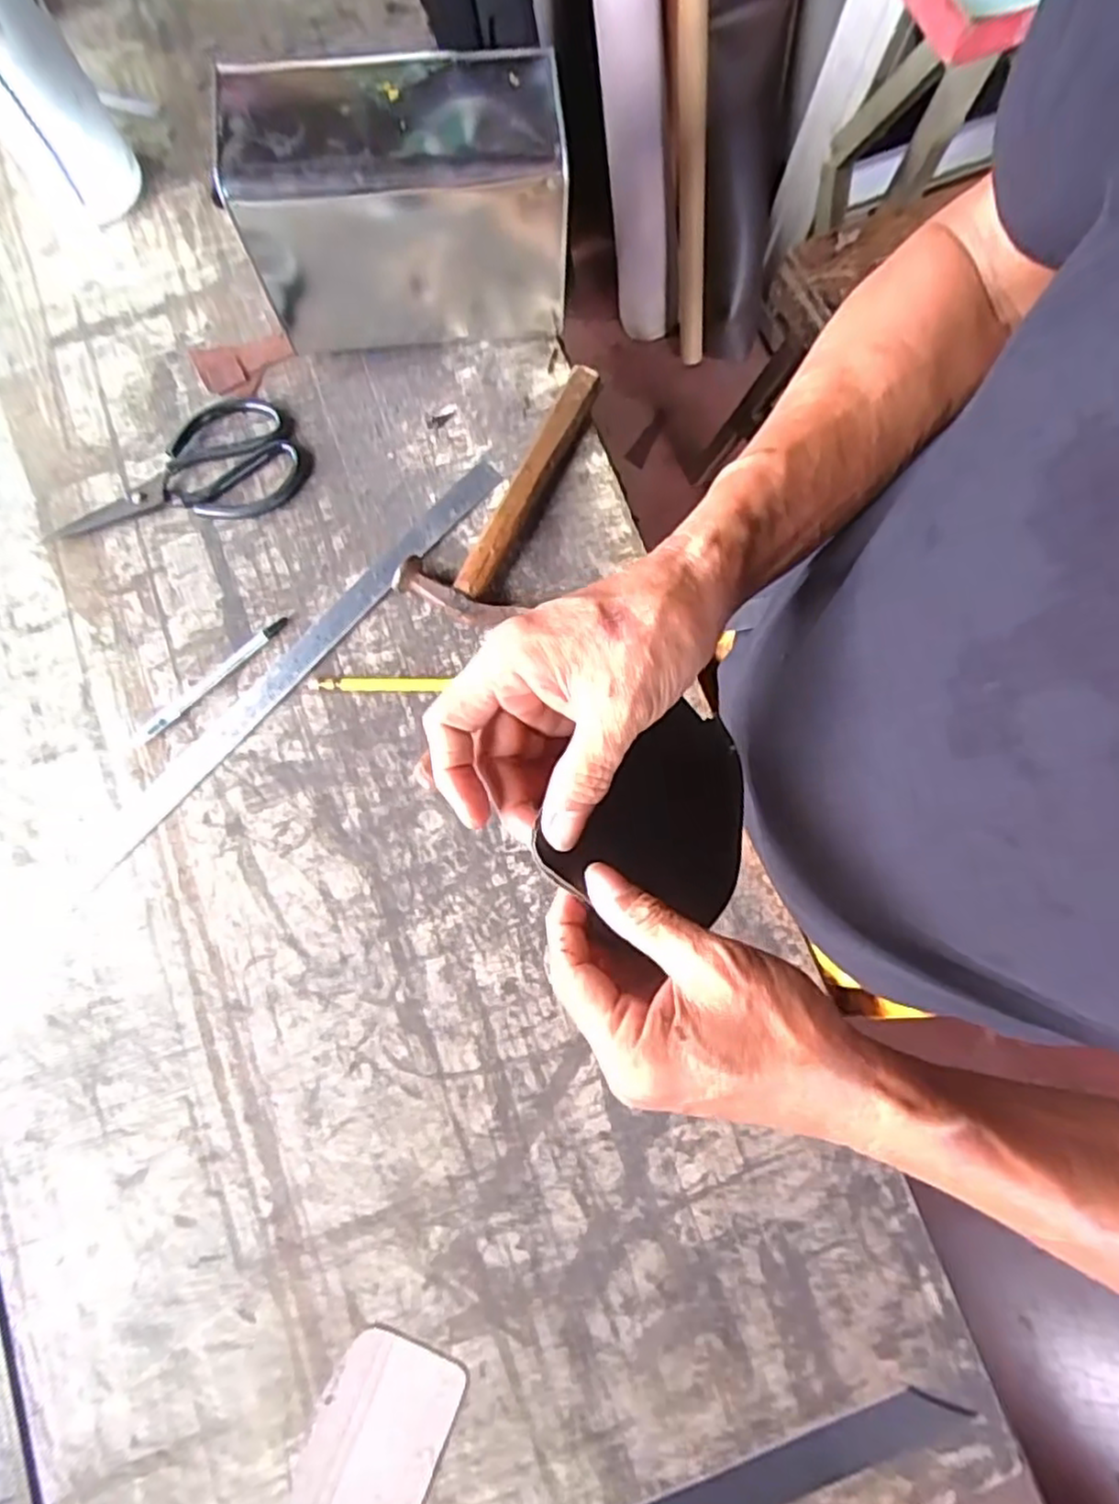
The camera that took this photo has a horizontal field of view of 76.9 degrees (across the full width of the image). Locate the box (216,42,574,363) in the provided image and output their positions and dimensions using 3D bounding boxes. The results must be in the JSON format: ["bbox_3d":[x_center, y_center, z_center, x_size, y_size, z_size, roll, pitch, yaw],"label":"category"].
[{"bbox_3d":[-0.117,-0.411,0.540,0.232,0.166,0.100,-5,80,0],"label":"box"}]

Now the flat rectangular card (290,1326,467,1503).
[{"bbox_3d":[-0.120,0.450,0.457,0.084,0.004,0.124,22,81,5],"label":"flat rectangular card"}]

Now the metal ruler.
[{"bbox_3d":[-0.198,-0.071,0.556,0.023,0.008,0.439,39,83,7],"label":"metal ruler"}]

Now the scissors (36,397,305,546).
[{"bbox_3d":[-0.314,-0.227,0.579,0.202,0.013,0.102,-18,80,-2],"label":"scissors"}]

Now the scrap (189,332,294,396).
[{"bbox_3d":[-0.272,-0.330,0.603,0.094,0.008,0.047,-5,87,10],"label":"scrap"}]

